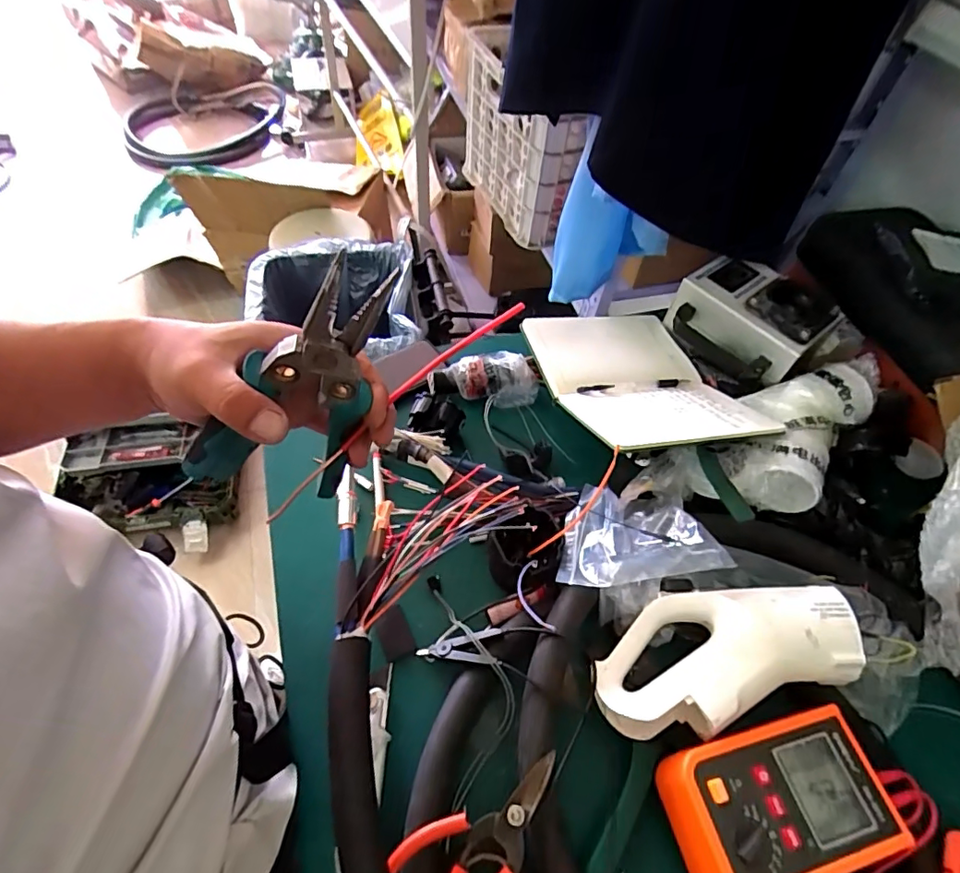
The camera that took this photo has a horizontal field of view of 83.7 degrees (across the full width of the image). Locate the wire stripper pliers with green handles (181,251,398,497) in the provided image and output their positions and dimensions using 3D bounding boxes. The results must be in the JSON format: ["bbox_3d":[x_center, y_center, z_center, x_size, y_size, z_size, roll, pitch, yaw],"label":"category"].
[{"bbox_3d":[-0.093,-0.018,0.298,0.088,0.192,0.014,18,47,-33],"label":"wire stripper pliers with green handles"}]

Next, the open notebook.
[{"bbox_3d":[0.195,-0.081,0.661,0.214,0.086,0.271,-9,56,-12],"label":"open notebook"}]

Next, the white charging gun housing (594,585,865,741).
[{"bbox_3d":[0.209,0.186,0.471,0.220,0.051,0.109,-20,57,3],"label":"white charging gun housing"}]

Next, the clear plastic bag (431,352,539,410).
[{"bbox_3d":[0.006,-0.082,0.700,0.142,0.042,0.081,10,78,0],"label":"clear plastic bag"}]

